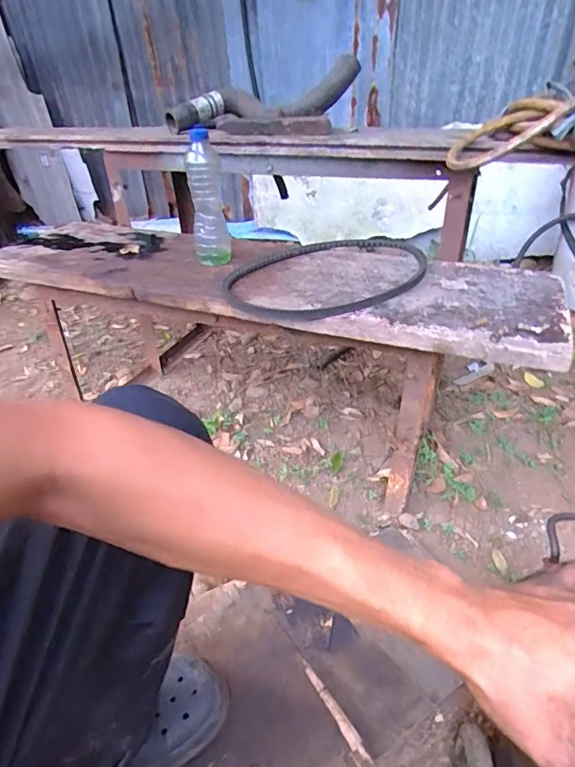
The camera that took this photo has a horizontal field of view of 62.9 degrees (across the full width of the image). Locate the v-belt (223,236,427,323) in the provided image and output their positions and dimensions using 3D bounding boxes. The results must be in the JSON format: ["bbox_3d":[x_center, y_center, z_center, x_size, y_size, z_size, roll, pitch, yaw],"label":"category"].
[{"bbox_3d":[0.100,-0.206,0.843,0.434,0.020,0.266,-21,37,-26],"label":"v-belt"}]

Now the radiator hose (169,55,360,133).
[{"bbox_3d":[-0.049,-0.594,0.972,0.401,0.098,0.209,6,34,14],"label":"radiator hose"}]

